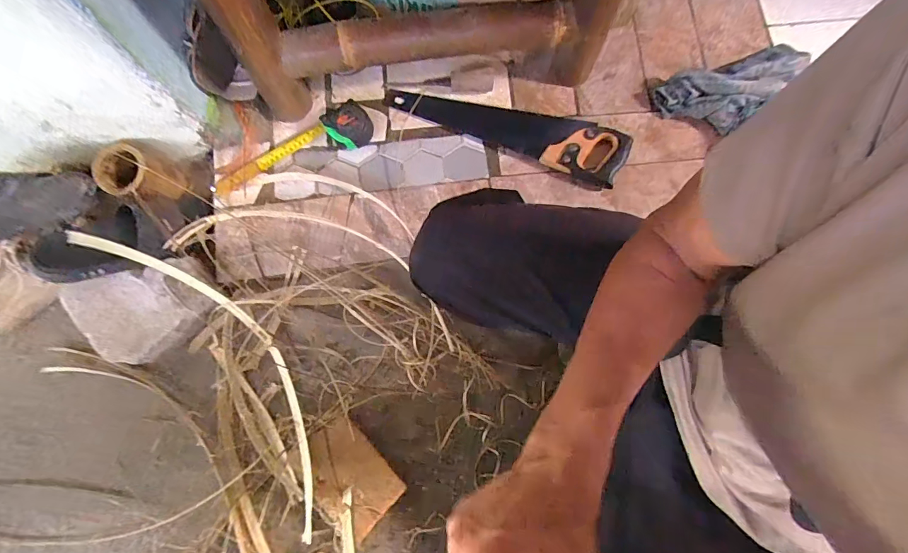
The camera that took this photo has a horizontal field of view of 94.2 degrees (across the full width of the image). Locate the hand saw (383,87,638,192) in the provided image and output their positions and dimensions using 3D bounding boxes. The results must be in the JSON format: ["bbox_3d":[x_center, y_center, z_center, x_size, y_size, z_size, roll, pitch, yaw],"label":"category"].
[{"bbox_3d":[0.099,-0.292,0.795,0.456,0.029,0.110,22,77,5],"label":"hand saw"}]

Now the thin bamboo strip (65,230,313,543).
[{"bbox_3d":[-0.330,0.140,0.641,0.031,0.161,0.513,-29,99,28],"label":"thin bamboo strip"}]

